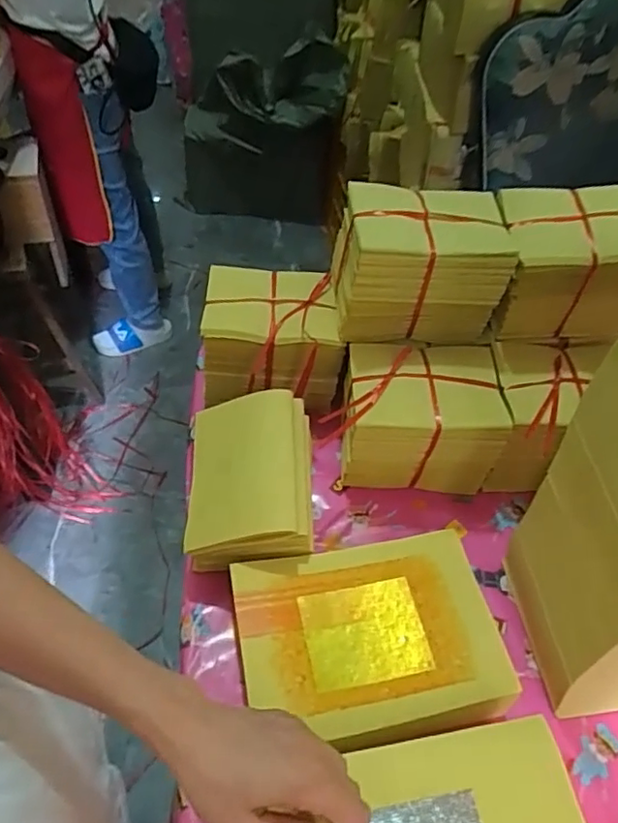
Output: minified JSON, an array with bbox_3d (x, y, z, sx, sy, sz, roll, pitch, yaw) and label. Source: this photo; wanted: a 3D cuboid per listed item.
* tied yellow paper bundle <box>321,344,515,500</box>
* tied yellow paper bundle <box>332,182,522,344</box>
[{"bbox_3d":[0.119,0.007,0.682,0.174,0.127,0.122,1,50,-4],"label":"tied yellow paper bundle"},{"bbox_3d":[0.120,-0.162,0.663,0.168,0.132,0.115,-2,50,-6],"label":"tied yellow paper bundle"}]

